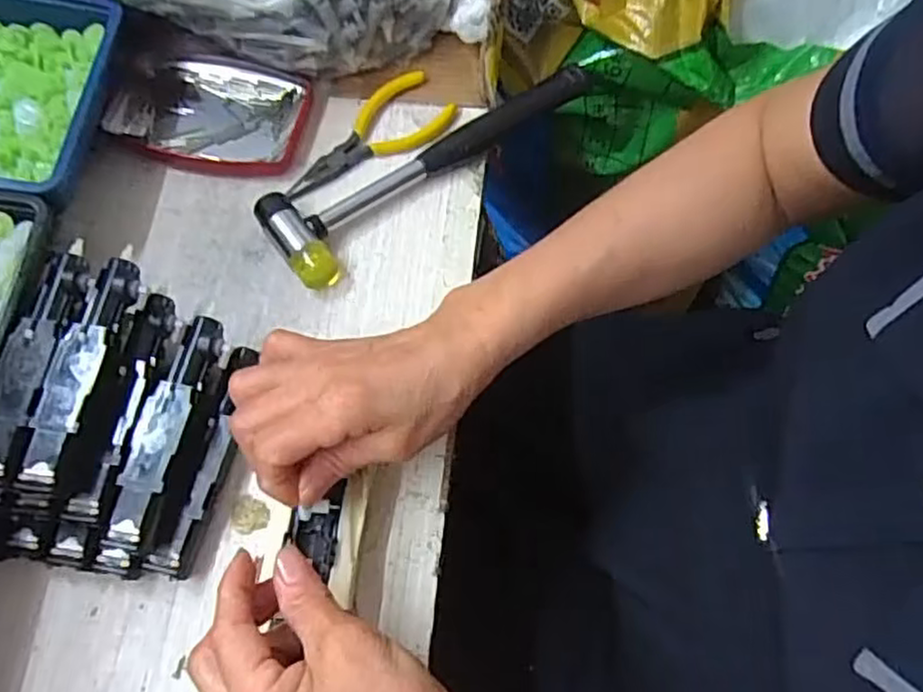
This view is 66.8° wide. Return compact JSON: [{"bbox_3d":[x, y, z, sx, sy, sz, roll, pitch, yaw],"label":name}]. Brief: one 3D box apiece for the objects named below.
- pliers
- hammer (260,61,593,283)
[{"bbox_3d":[-0.063,-0.135,0.449,0.119,0.010,0.046,-33,71,-14],"label":"pliers"},{"bbox_3d":[-0.017,-0.123,0.443,0.234,0.021,0.062,-37,72,-15],"label":"hammer"}]

